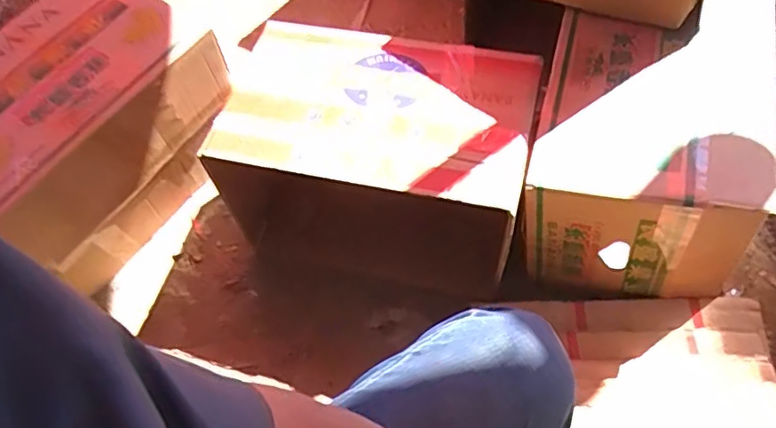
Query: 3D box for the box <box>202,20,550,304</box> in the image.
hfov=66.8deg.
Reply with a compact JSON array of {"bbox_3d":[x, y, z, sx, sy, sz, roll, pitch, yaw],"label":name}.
[{"bbox_3d":[-0.014,-0.086,0.888,0.417,0.235,0.272,9,61,8],"label":"box"}]

